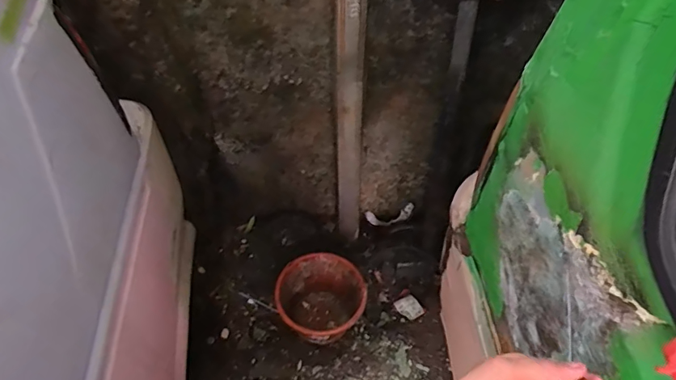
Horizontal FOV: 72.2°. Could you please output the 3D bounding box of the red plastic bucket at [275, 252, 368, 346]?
[{"bbox_3d":[-0.057,0.370,1.536,0.272,0.195,0.252,0,48,1],"label":"red plastic bucket"}]

